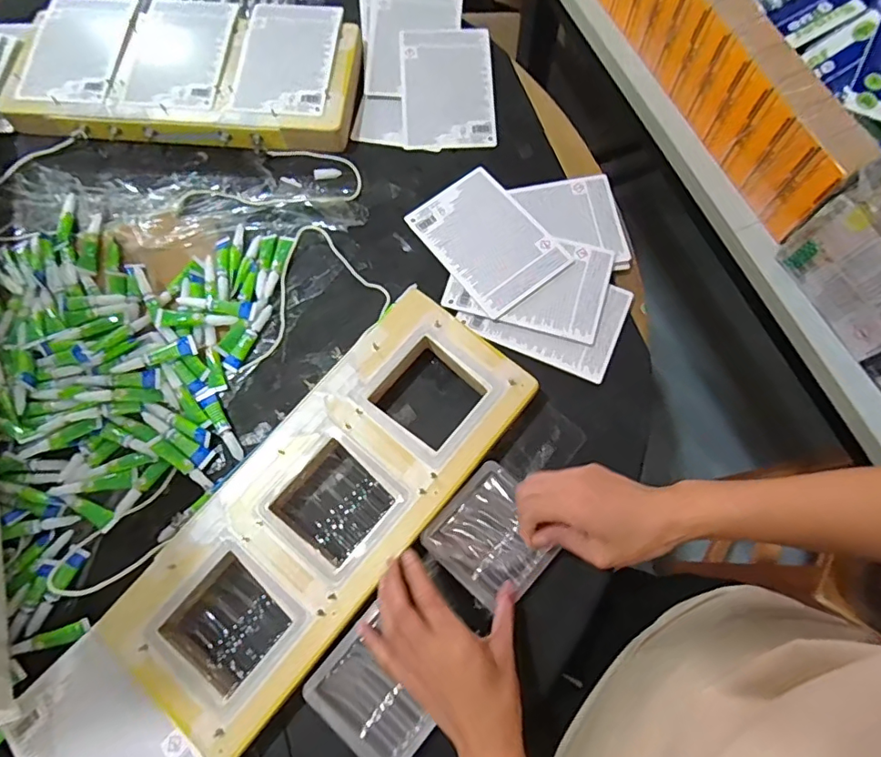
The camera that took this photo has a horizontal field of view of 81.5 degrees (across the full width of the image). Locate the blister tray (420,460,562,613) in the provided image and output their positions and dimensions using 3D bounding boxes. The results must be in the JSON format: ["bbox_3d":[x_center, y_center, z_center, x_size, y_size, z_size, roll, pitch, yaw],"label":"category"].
[{"bbox_3d":[0.051,0.148,0.478,0.104,0.017,0.100,42,77,13],"label":"blister tray"}]

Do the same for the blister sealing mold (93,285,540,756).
[{"bbox_3d":[-0.101,0.114,0.487,0.169,0.037,0.423,39,77,12],"label":"blister sealing mold"}]

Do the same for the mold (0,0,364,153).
[{"bbox_3d":[-0.313,-0.391,0.645,0.413,0.048,0.204,5,72,2],"label":"mold"}]

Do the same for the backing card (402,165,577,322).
[{"bbox_3d":[0.053,-0.161,0.586,0.115,0.005,0.169,-36,72,-7],"label":"backing card"}]

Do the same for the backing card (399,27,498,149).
[{"bbox_3d":[0.009,-0.369,0.648,0.113,0.005,0.166,-3,82,-1],"label":"backing card"}]

